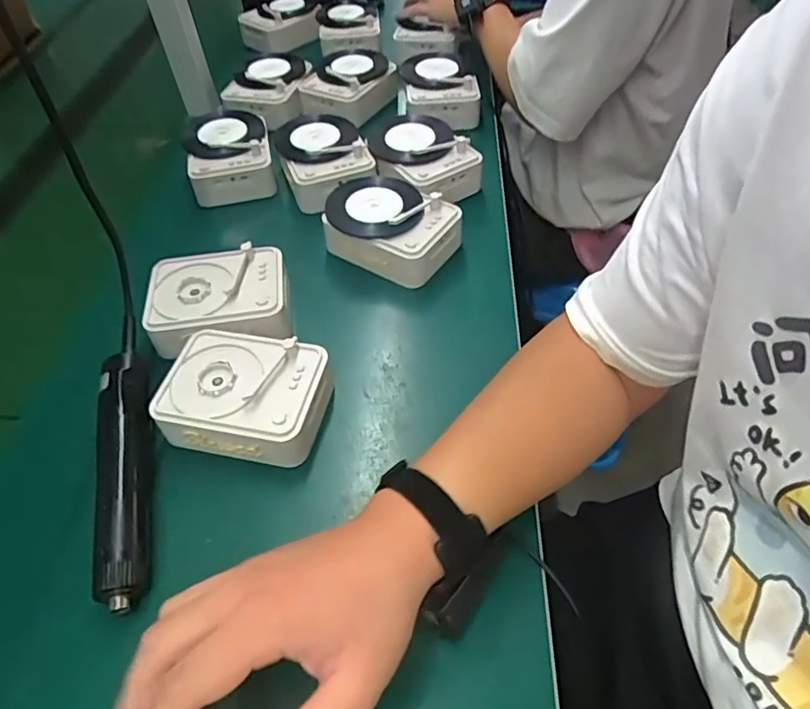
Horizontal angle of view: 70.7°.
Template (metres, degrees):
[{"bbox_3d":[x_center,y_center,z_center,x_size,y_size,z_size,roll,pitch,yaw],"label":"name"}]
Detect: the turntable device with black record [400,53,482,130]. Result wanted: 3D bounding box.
[{"bbox_3d":[0.047,-0.362,0.783,0.097,0.048,0.153,-7,50,-2],"label":"turntable device with black record"}]

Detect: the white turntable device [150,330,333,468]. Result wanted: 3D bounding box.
[{"bbox_3d":[-0.131,0.036,0.481,0.126,0.058,0.097,10,51,12],"label":"white turntable device"}]

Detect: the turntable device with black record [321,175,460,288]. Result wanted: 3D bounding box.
[{"bbox_3d":[-0.015,-0.131,0.615,0.130,0.068,0.101,30,58,26],"label":"turntable device with black record"}]

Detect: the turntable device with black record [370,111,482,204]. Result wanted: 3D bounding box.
[{"bbox_3d":[0.015,-0.235,0.681,0.111,0.050,0.148,-26,53,-18],"label":"turntable device with black record"}]

